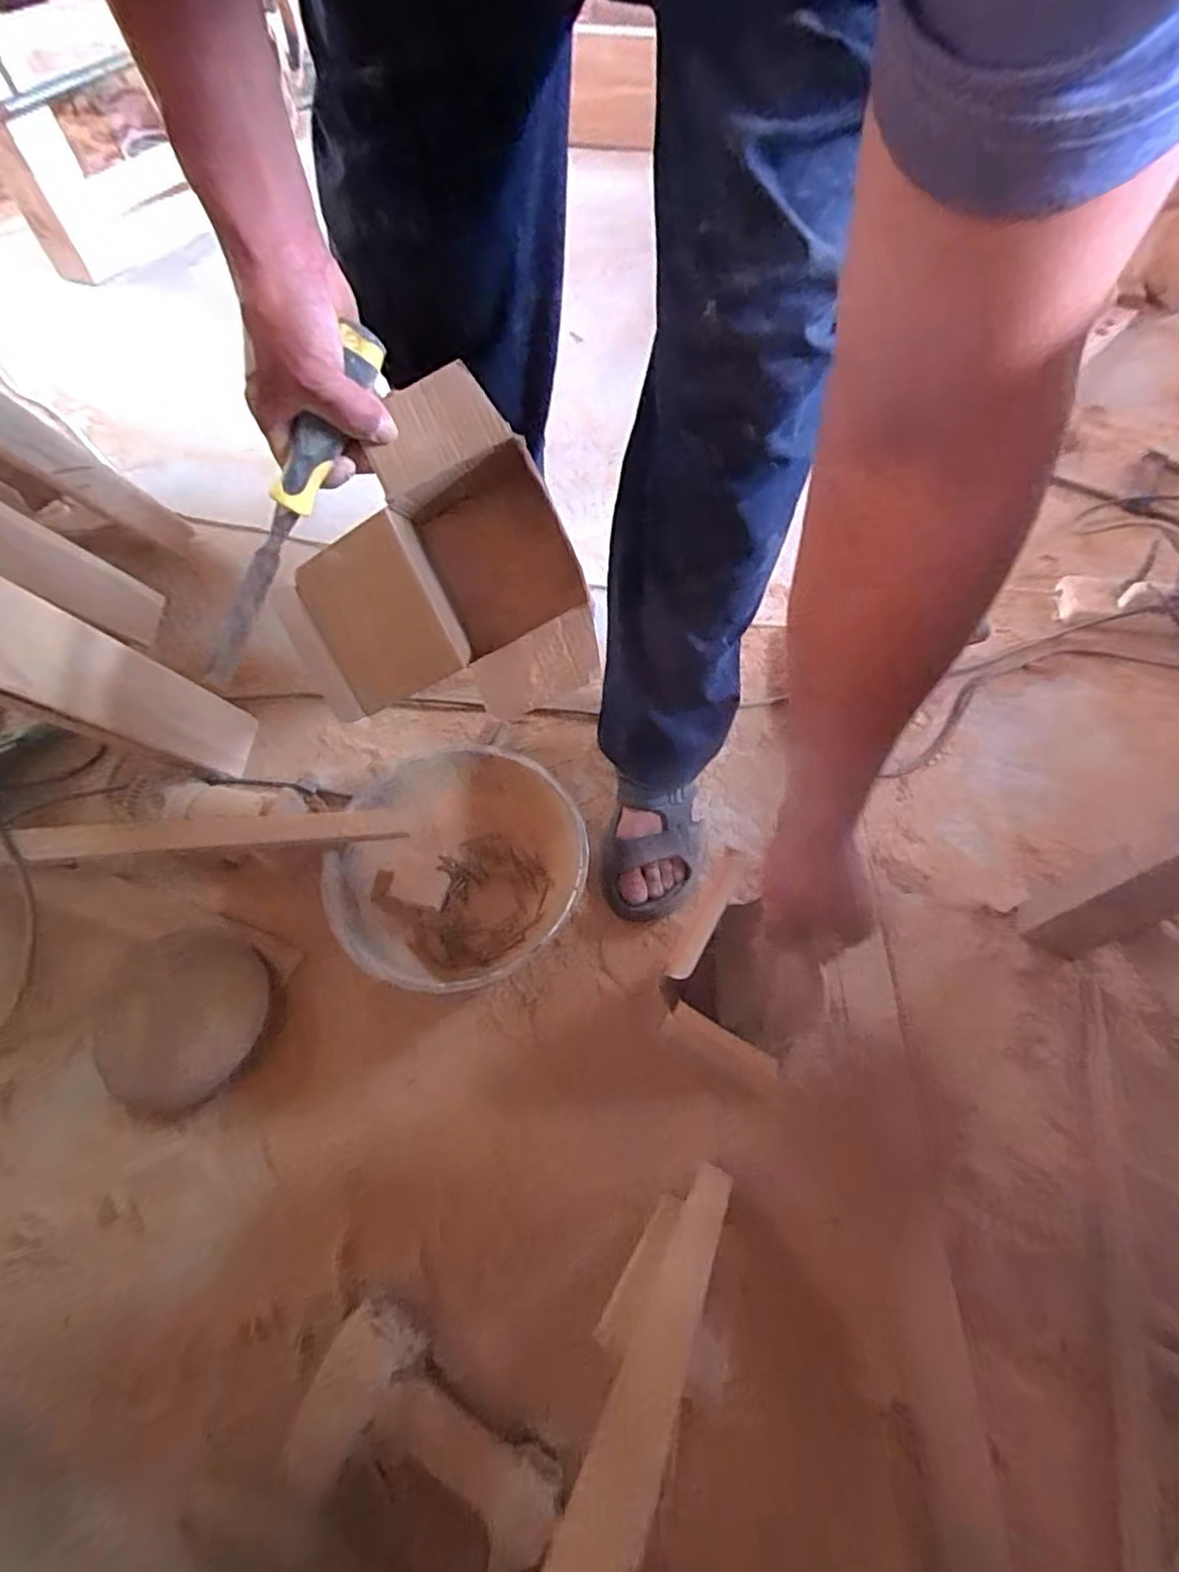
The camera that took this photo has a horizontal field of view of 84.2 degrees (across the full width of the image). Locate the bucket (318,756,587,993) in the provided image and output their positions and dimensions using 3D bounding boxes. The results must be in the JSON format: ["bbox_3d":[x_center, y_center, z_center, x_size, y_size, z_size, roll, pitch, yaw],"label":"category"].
[{"bbox_3d":[-0.140,0.090,0.713,0.261,0.084,0.269,-1,58,1],"label":"bucket"}]

